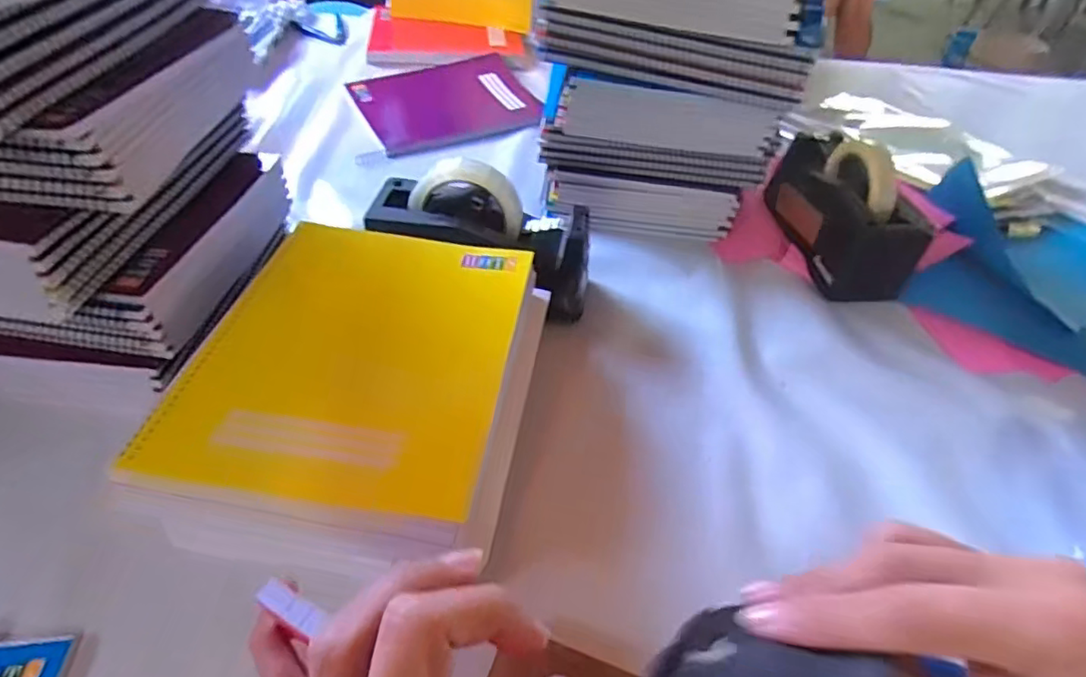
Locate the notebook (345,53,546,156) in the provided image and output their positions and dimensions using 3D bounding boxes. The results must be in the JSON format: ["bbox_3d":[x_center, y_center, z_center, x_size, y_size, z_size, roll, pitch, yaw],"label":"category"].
[{"bbox_3d":[-0.133,-0.342,0.874,0.243,0.014,0.199,-20,56,-19],"label":"notebook"}]

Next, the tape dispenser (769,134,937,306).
[{"bbox_3d":[0.321,-0.148,0.653,0.087,0.118,0.201,-2,47,-5],"label":"tape dispenser"}]

